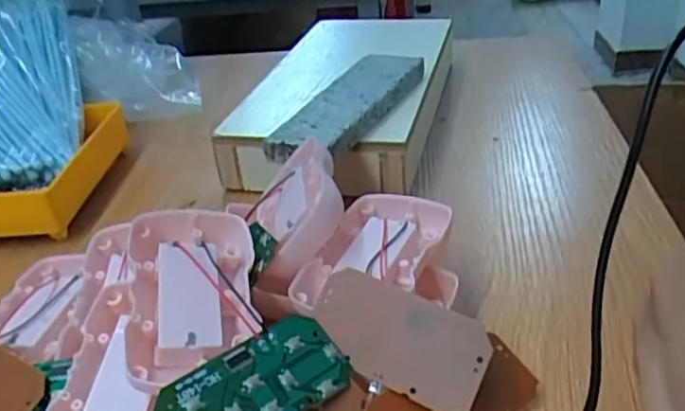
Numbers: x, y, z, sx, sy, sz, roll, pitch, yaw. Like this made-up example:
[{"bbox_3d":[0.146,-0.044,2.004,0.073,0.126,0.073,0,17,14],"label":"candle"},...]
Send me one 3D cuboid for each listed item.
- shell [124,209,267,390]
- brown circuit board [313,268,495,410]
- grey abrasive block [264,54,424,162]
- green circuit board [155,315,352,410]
[{"bbox_3d":[-0.066,0.038,0.278,0.053,0.021,0.079,0,47,-18],"label":"shell"},{"bbox_3d":[0.022,0.053,0.257,0.073,0.004,0.038,20,82,24],"label":"brown circuit board"},{"bbox_3d":[0.006,-0.068,0.416,0.044,0.018,0.145,11,34,27],"label":"grey abrasive block"},{"bbox_3d":[-0.031,0.072,0.243,0.073,0.004,0.042,-26,61,-31],"label":"green circuit board"}]

